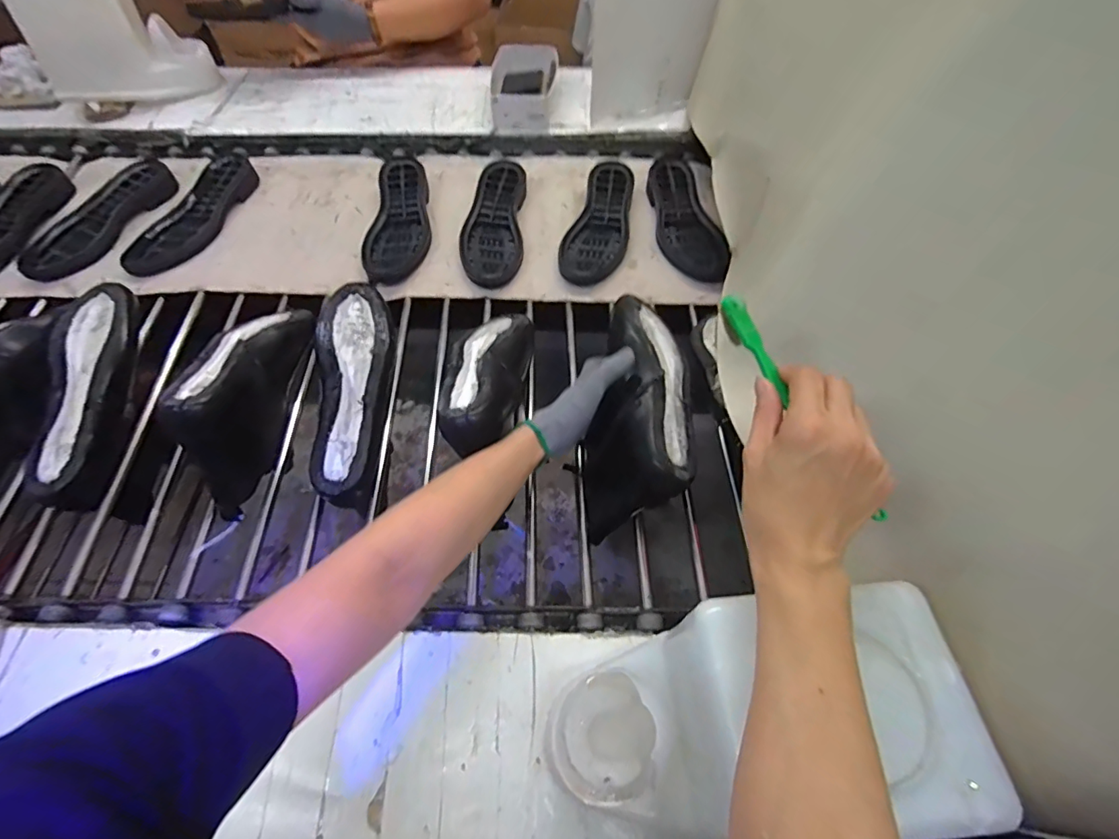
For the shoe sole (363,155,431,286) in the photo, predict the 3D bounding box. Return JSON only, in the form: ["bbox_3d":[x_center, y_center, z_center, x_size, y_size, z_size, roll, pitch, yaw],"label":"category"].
[{"bbox_3d":[-0.243,-0.313,0.795,0.089,0.027,0.253,1,57,1],"label":"shoe sole"}]

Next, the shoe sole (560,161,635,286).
[{"bbox_3d":[0.069,-0.310,0.795,0.088,0.018,0.260,15,58,9],"label":"shoe sole"}]

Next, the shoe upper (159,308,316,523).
[{"bbox_3d":[-0.360,-0.041,0.585,0.086,0.112,0.252,5,57,3],"label":"shoe upper"}]

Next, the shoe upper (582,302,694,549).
[{"bbox_3d":[0.085,-0.005,0.594,0.088,0.146,0.253,12,57,-33],"label":"shoe upper"}]

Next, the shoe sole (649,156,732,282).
[{"bbox_3d":[0.189,-0.309,0.796,0.089,0.023,0.257,-11,57,-7],"label":"shoe sole"}]

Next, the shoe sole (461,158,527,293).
[{"bbox_3d":[-0.101,-0.305,0.790,0.087,0.023,0.255,1,60,1],"label":"shoe sole"}]

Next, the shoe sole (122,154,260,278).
[{"bbox_3d":[-0.562,-0.317,0.798,0.092,0.033,0.246,20,59,12],"label":"shoe sole"}]

